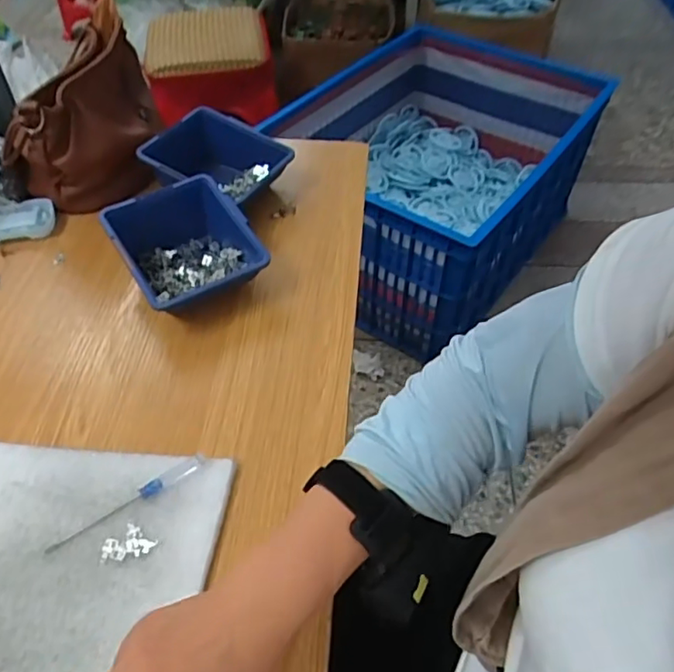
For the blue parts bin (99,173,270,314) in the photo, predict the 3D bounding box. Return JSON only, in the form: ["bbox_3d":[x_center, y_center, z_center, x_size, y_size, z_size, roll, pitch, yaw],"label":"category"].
[{"bbox_3d":[-0.147,-0.084,0.597,0.128,0.069,0.138,-26,54,-23],"label":"blue parts bin"}]

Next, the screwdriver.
[{"bbox_3d":[-0.156,0.125,0.445,0.124,0.008,0.013,-26,54,-23],"label":"screwdriver"}]

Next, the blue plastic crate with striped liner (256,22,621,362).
[{"bbox_3d":[0.266,-0.436,1.594,0.615,0.396,0.872,28,53,21],"label":"blue plastic crate with striped liner"}]

